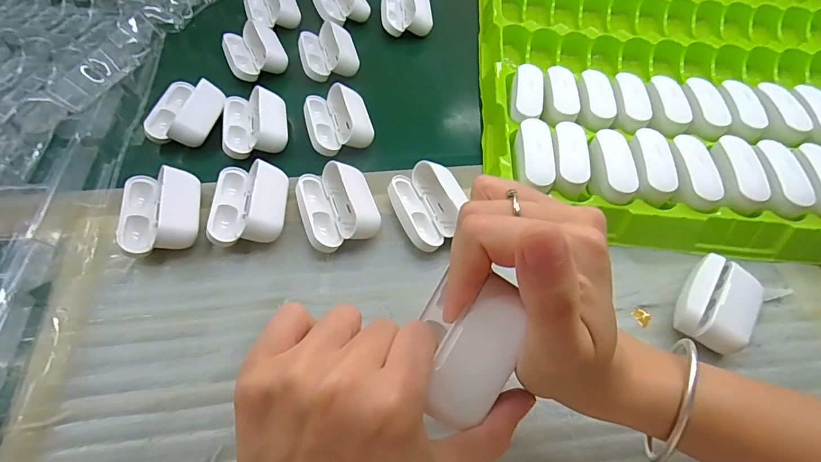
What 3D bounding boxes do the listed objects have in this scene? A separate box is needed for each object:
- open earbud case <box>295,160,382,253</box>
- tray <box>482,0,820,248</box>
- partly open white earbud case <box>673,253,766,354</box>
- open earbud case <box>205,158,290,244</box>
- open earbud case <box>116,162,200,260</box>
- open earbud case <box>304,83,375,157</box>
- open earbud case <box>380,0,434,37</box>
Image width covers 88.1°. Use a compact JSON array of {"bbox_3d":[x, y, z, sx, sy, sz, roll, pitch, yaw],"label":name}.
[{"bbox_3d":[-0.054,-0.019,0.314,0.053,0.030,0.065,-17,60,-13],"label":"open earbud case"},{"bbox_3d":[0.380,-0.168,0.417,0.610,0.039,0.442,5,58,1],"label":"tray"},{"bbox_3d":[0.205,0.050,0.284,0.045,0.023,0.060,40,65,20],"label":"partly open white earbud case"},{"bbox_3d":[-0.119,-0.019,0.314,0.050,0.030,0.063,-2,58,-4],"label":"open earbud case"},{"bbox_3d":[-0.180,-0.015,0.307,0.051,0.032,0.066,-9,59,-8],"label":"open earbud case"},{"bbox_3d":[-0.064,-0.095,0.376,0.053,0.036,0.063,-15,60,-11],"label":"open earbud case"},{"bbox_3d":[-0.004,-0.238,0.462,0.055,0.031,0.061,-3,58,-4],"label":"open earbud case"}]

